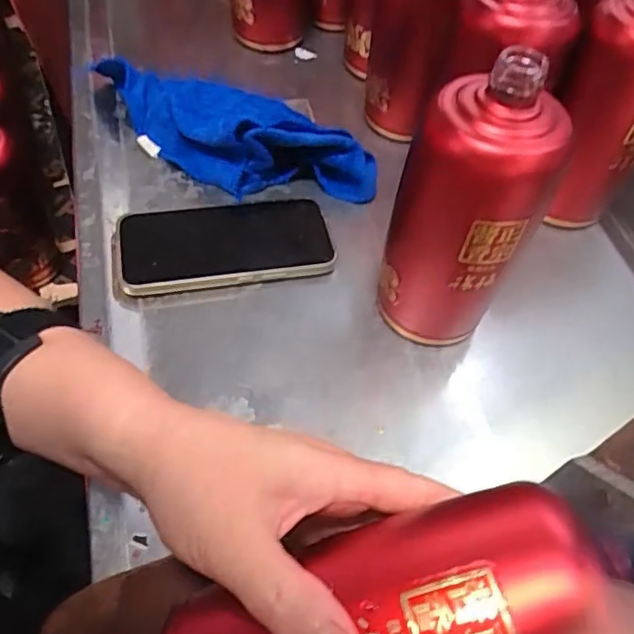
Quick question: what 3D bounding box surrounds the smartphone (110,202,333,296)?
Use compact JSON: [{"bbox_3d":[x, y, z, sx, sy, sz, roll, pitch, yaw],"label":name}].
[{"bbox_3d":[-0.068,-0.055,0.438,0.155,0.015,0.074,-7,52,-11],"label":"smartphone"}]

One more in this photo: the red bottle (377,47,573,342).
[{"bbox_3d":[0.086,-0.057,0.349,0.080,0.182,0.068,26,59,14],"label":"red bottle"}]

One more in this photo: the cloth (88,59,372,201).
[{"bbox_3d":[-0.078,-0.166,0.494,0.267,0.049,0.103,27,59,15],"label":"cloth"}]

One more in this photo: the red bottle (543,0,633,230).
[{"bbox_3d":[0.209,-0.145,0.423,0.067,0.171,0.074,-29,62,-20],"label":"red bottle"}]

